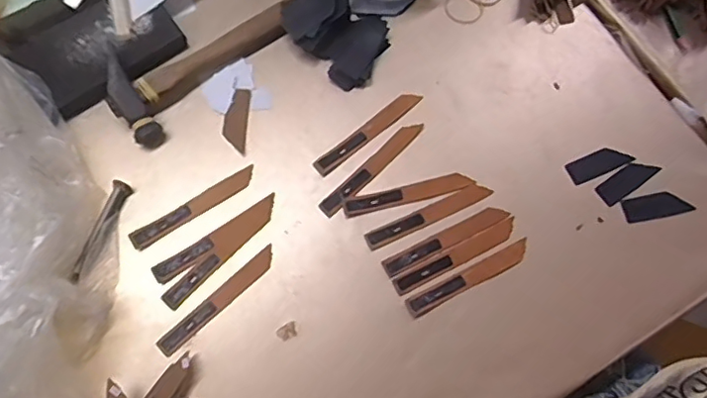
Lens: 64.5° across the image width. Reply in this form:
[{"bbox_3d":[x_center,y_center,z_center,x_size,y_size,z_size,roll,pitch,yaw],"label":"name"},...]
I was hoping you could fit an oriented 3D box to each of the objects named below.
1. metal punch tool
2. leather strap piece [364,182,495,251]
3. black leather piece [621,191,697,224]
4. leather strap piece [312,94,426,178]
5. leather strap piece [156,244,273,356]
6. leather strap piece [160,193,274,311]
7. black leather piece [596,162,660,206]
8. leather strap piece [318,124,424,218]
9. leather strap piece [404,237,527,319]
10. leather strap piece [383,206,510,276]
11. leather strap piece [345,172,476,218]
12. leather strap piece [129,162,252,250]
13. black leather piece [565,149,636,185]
[{"bbox_3d":[-0.228,0.029,0.504,0.014,0.013,0.097,20,73,4],"label":"metal punch tool"},{"bbox_3d":[0.070,0.014,0.523,0.125,0.004,0.017,-24,75,-9],"label":"leather strap piece"},{"bbox_3d":[0.285,0.007,0.526,0.062,0.004,0.023,-11,73,-5],"label":"black leather piece"},{"bbox_3d":[0.014,-0.065,0.540,0.123,0.004,0.017,-39,78,-12],"label":"leather strap piece"},{"bbox_3d":[-0.118,0.088,0.493,0.124,0.004,0.016,-42,78,-13],"label":"leather strap piece"},{"bbox_3d":[-0.118,0.047,0.504,0.018,0.004,0.129,43,76,11],"label":"leather strap piece"},{"bbox_3d":[0.260,-0.018,0.533,0.062,0.004,0.023,-34,80,-7],"label":"black leather piece"},{"bbox_3d":[0.018,-0.031,0.535,0.017,0.004,0.127,44,76,11],"label":"leather strap piece"},{"bbox_3d":[0.104,0.070,0.501,0.122,0.004,0.019,-26,75,-9],"label":"leather strap piece"},{"bbox_3d":[0.084,0.037,0.512,0.122,0.004,0.019,-25,75,-9],"label":"leather strap piece"},{"bbox_3d":[0.052,-0.004,0.520,0.120,0.004,0.018,-15,74,-6],"label":"leather strap piece"},{"bbox_3d":[-0.146,0.007,0.515,0.123,0.004,0.017,-33,77,-11],"label":"leather strap piece"},{"bbox_3d":[0.236,-0.034,0.539,0.062,0.004,0.023,-23,75,-9],"label":"black leather piece"}]

